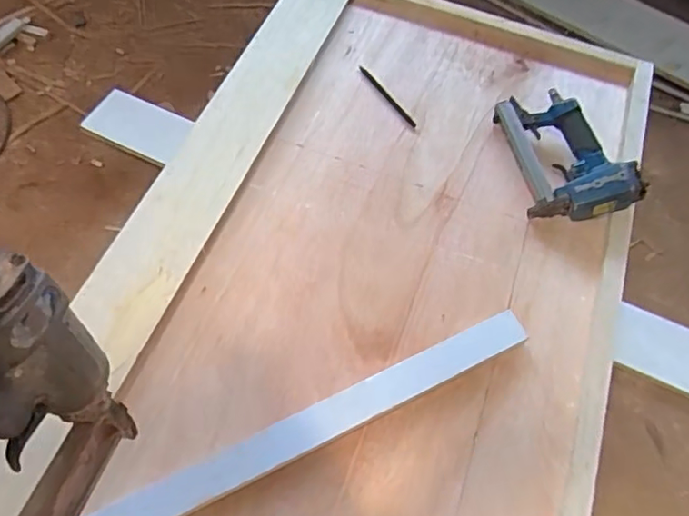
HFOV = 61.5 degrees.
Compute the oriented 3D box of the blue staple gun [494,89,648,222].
[{"bbox_3d":[0.292,-0.144,0.771,0.125,0.060,0.194,-8,60,-7],"label":"blue staple gun"}]

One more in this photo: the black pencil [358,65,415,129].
[{"bbox_3d":[0.063,-0.236,0.840,0.011,0.007,0.135,-29,65,-18],"label":"black pencil"}]

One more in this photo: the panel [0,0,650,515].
[{"bbox_3d":[0.036,0.008,0.697,0.573,0.037,0.972,18,60,8],"label":"panel"}]

